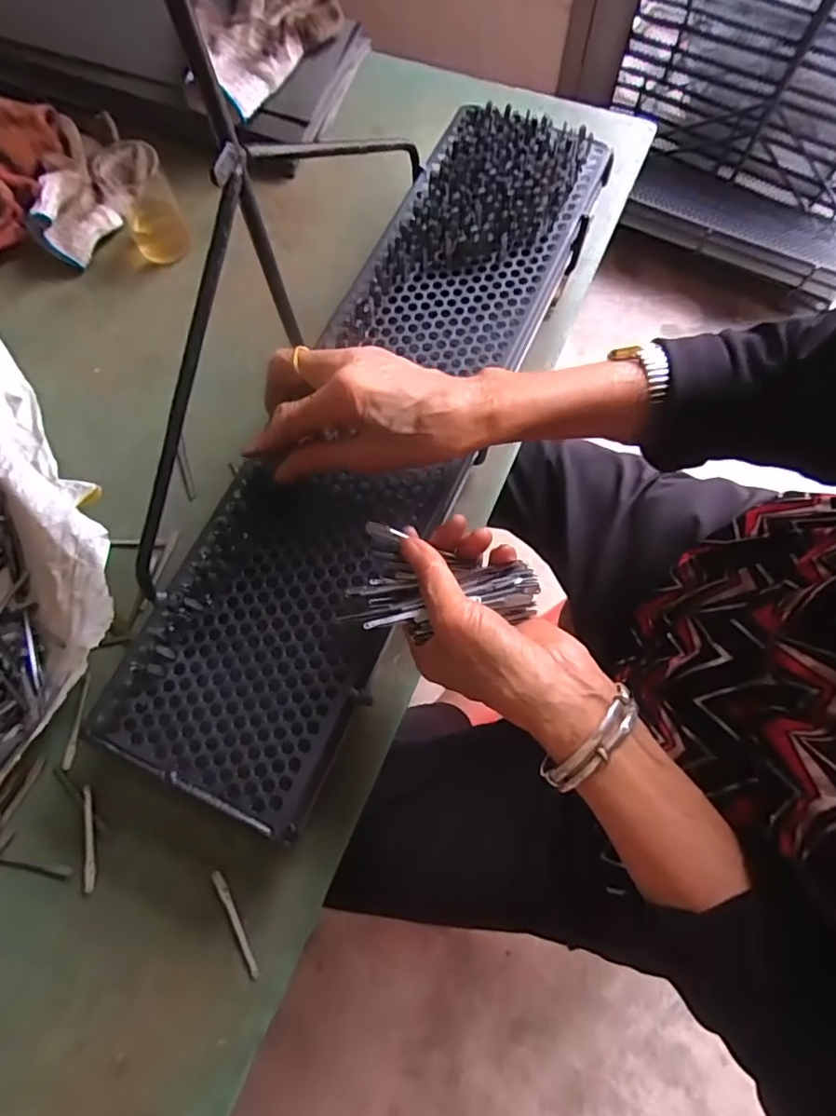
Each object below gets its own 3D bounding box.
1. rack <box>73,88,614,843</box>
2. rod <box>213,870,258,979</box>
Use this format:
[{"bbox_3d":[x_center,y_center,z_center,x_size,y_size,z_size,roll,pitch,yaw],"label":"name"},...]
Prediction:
[{"bbox_3d":[-0.029,-0.106,0.404,0.154,0.024,0.561,23,76,8],"label":"rack"},{"bbox_3d":[-0.120,0.238,0.368,0.006,0.007,0.066,-30,73,-9],"label":"rod"}]

